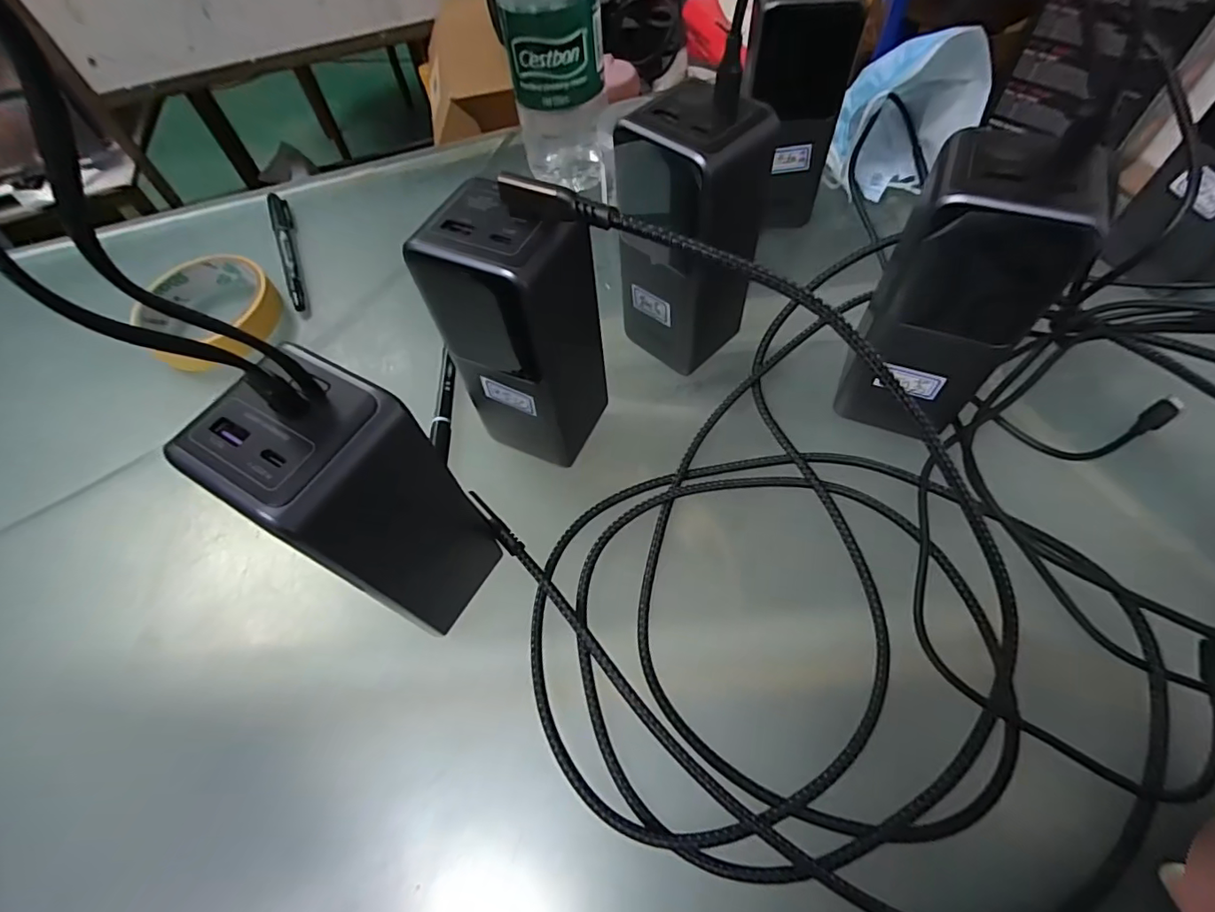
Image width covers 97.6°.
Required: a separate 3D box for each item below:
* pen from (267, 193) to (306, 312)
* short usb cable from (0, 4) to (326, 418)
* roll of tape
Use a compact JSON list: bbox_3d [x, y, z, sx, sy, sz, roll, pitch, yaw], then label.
[{"bbox_3d":[-0.234,-0.152,0.388,0.014,0.012,0.131,-22,60,-9],"label":"pen"},{"bbox_3d":[-0.093,-0.035,0.107,0.009,0.097,0.029,25,64,18],"label":"short usb cable"},{"bbox_3d":[-0.266,-0.099,0.352,0.084,0.022,0.087,-2,59,3],"label":"roll of tape"}]

